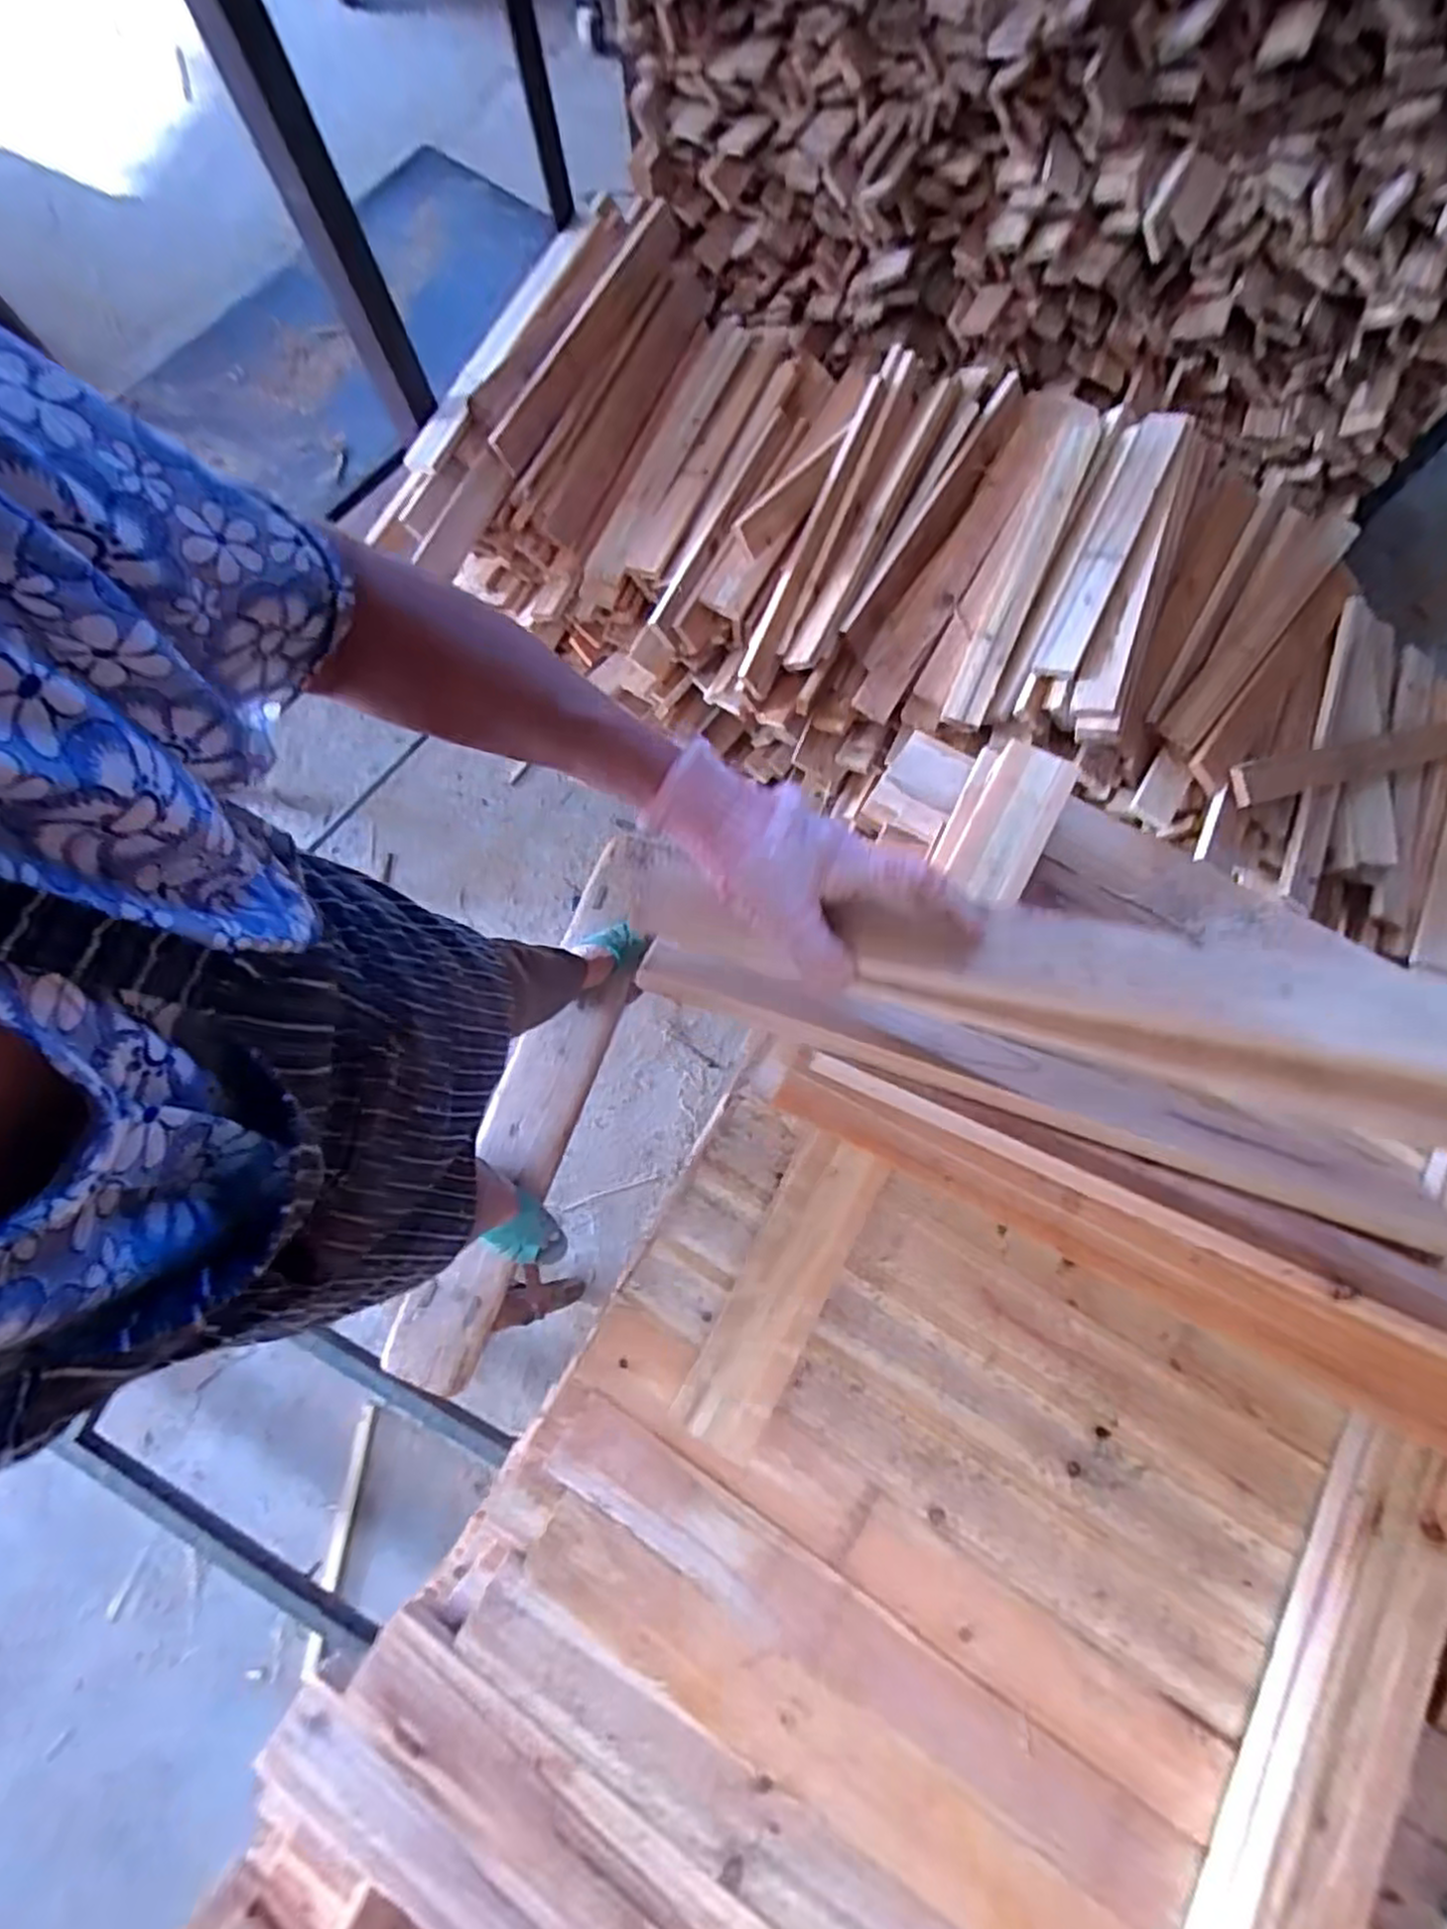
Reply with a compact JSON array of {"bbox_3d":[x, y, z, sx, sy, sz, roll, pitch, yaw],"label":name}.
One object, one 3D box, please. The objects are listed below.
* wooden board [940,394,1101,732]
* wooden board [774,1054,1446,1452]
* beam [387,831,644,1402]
[{"bbox_3d":[0.430,-0.585,1.061,0.063,0.046,0.492,23,77,7],"label":"wooden board"},{"bbox_3d":[0.259,0.178,0.434,0.485,0.020,0.064,25,109,11],"label":"wooden board"},{"bbox_3d":[-0.328,0.254,1.331,0.168,0.090,0.944,19,77,6],"label":"beam"}]

